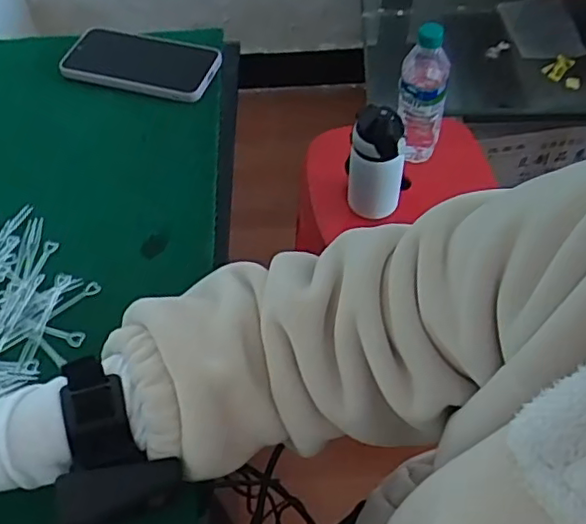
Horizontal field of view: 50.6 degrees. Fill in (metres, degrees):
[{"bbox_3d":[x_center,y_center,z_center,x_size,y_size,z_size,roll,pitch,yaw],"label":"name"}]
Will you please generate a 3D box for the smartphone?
[{"bbox_3d":[-0.156,-0.208,0.647,0.158,0.018,0.077,14,55,12],"label":"smartphone"}]

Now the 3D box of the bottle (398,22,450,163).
[{"bbox_3d":[0.186,-0.238,0.892,0.067,0.217,0.060,8,55,9],"label":"bottle"}]

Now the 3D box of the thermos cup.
[{"bbox_3d":[0.116,-0.137,0.855,0.071,0.166,0.071,-2,54,2],"label":"thermos cup"}]

